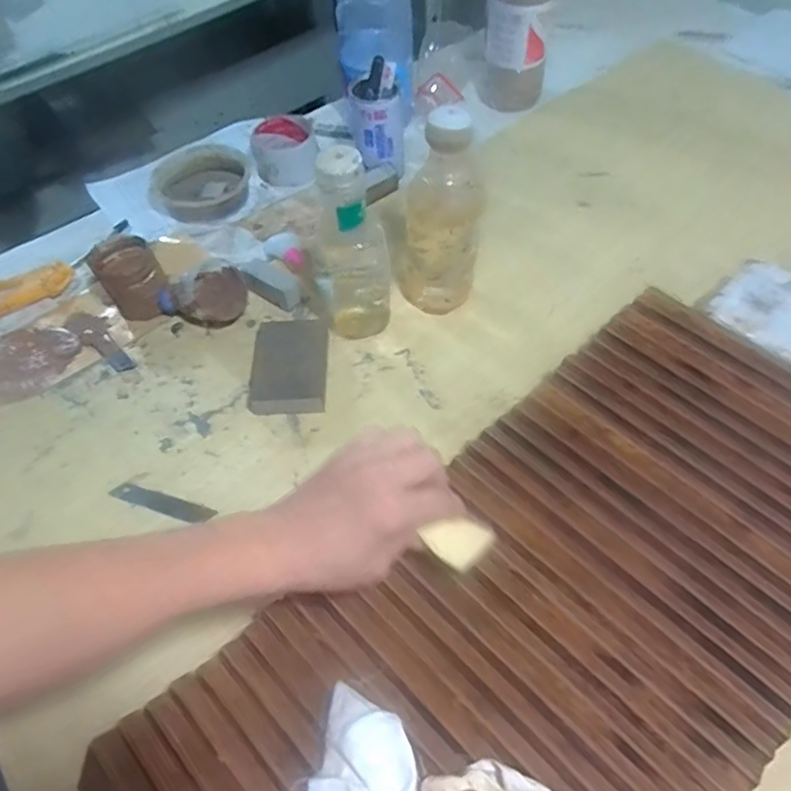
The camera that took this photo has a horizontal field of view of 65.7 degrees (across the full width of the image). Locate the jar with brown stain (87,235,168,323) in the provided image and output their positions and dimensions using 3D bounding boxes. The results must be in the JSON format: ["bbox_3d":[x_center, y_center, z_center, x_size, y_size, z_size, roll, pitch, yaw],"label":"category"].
[{"bbox_3d":[-0.287,-0.129,0.667,0.061,0.057,0.062,-1,57,2],"label":"jar with brown stain"}]

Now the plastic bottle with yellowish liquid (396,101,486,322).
[{"bbox_3d":[0.042,-0.169,0.585,0.083,0.203,0.060,5,57,6],"label":"plastic bottle with yellowish liquid"}]

